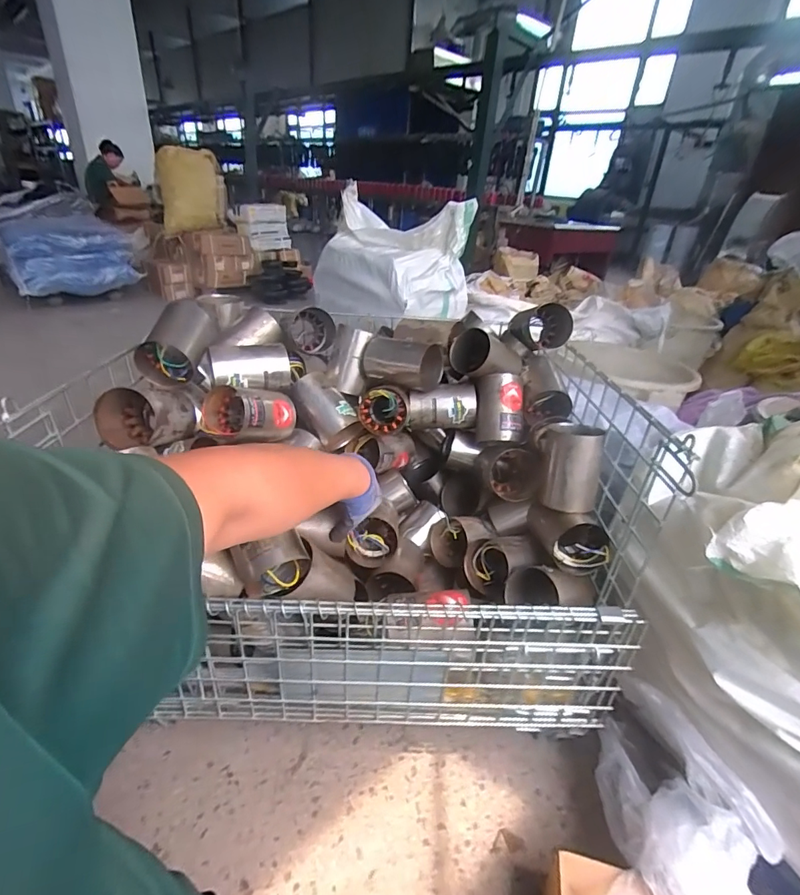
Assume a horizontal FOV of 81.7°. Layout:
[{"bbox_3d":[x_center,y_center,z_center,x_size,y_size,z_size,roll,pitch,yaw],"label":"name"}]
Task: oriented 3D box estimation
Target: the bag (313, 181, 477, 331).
[{"bbox_3d":[-0.041,-0.569,1.415,0.483,0.315,0.255,27,36,35],"label":"bag"}]

